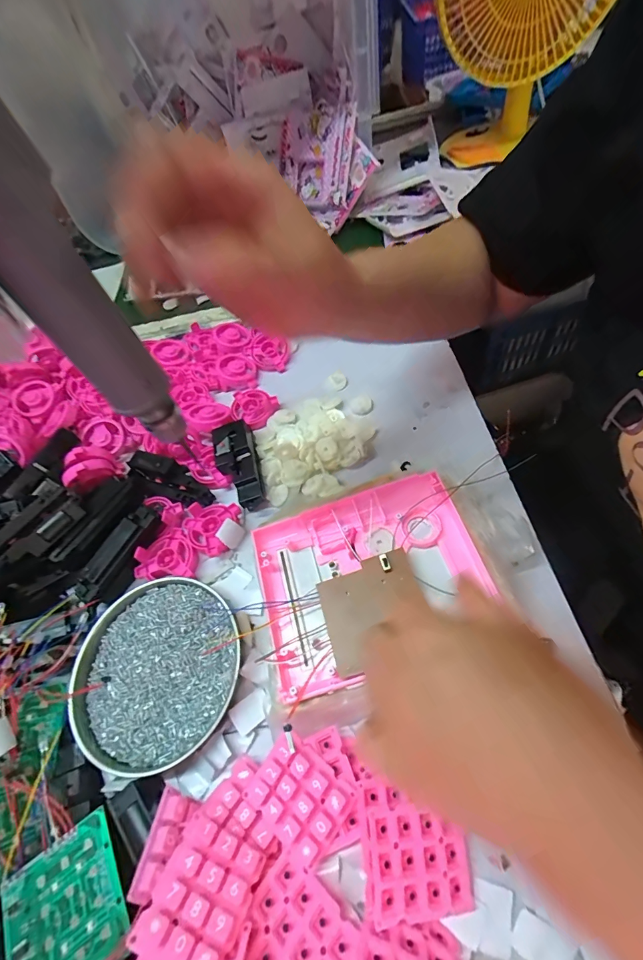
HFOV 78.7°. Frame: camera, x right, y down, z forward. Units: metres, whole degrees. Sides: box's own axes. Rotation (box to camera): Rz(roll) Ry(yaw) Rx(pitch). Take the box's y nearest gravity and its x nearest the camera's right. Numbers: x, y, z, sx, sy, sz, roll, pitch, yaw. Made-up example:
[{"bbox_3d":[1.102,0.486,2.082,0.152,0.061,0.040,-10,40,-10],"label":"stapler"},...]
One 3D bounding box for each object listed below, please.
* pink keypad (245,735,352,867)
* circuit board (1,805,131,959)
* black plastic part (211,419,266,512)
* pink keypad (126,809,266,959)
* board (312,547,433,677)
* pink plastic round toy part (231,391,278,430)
[{"bbox_3d":[-0.016,0.197,0.245,0.057,0.010,0.048,30,69,26],"label":"pink keypad"},{"bbox_3d":[-0.150,0.249,0.223,0.070,0.007,0.070,-36,59,-11],"label":"circuit board"},{"bbox_3d":[-0.085,-0.019,0.398,0.038,0.026,0.102,-18,57,0],"label":"black plastic part"},{"bbox_3d":[-0.064,0.224,0.214,0.049,0.009,0.059,22,30,12],"label":"pink keypad"},{"bbox_3d":[0.037,0.091,0.281,0.072,0.006,0.069,-21,56,3],"label":"board"},{"bbox_3d":[-0.080,-0.084,0.447,0.051,0.011,0.046,21,65,23],"label":"pink plastic round toy part"}]

